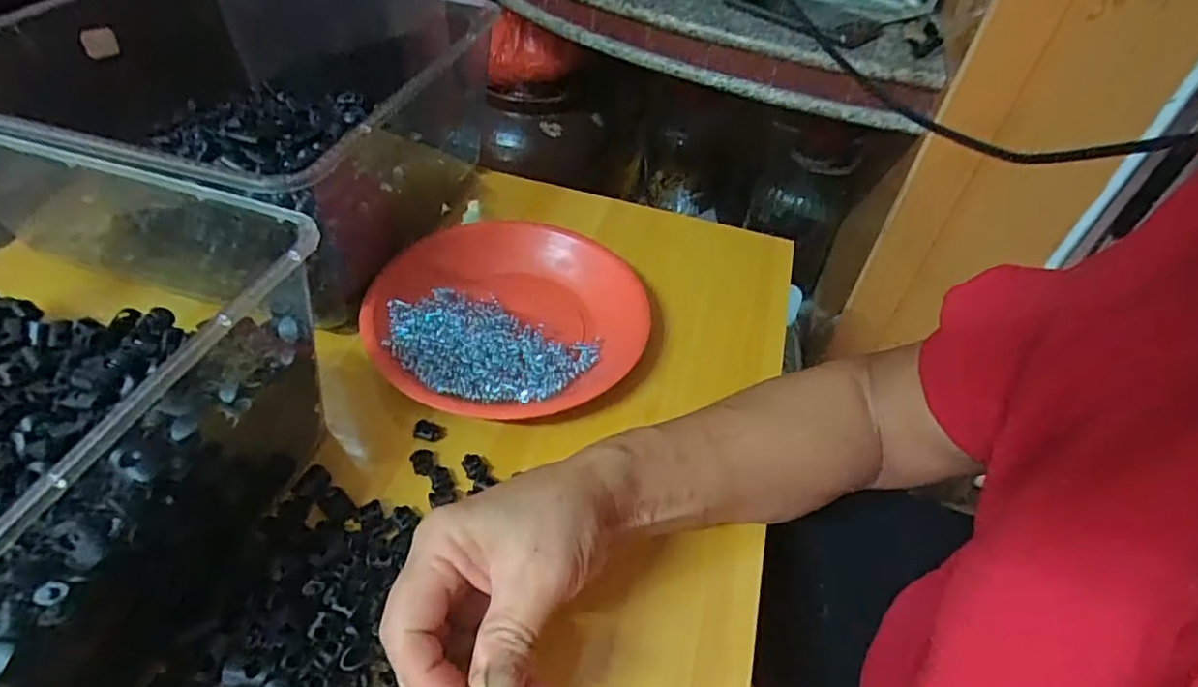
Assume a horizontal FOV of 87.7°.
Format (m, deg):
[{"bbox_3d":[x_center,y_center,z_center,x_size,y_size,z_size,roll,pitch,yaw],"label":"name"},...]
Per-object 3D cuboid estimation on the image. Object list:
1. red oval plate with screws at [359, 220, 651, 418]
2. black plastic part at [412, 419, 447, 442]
[{"bbox_3d":[-0.066,-0.021,0.448,0.184,0.032,0.184,-10,49,-15],"label":"red oval plate with screws"},{"bbox_3d":[-0.105,0.054,0.389,0.019,0.005,0.012,7,47,1],"label":"black plastic part"}]

